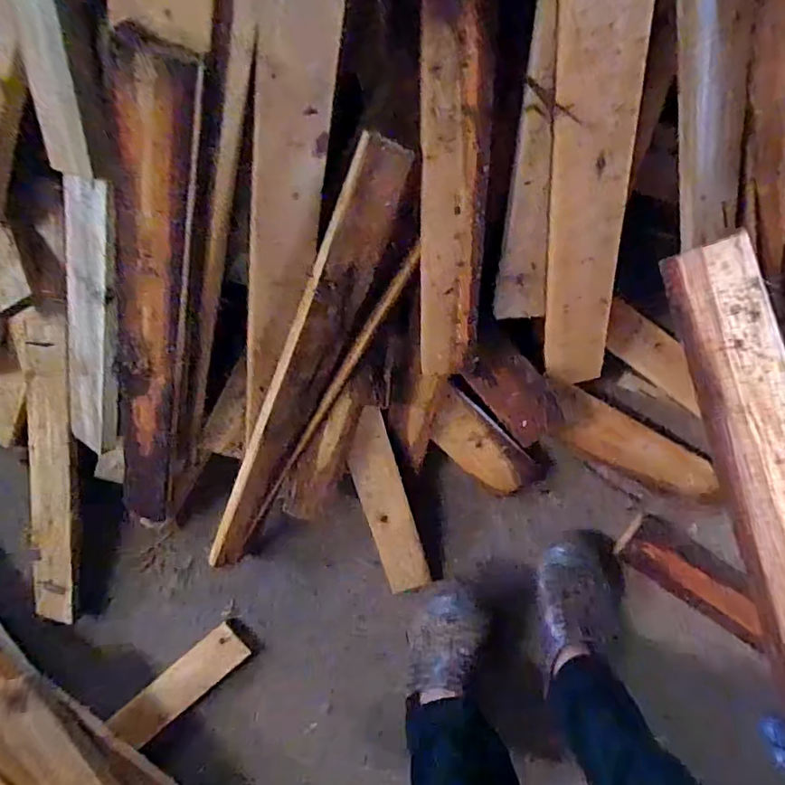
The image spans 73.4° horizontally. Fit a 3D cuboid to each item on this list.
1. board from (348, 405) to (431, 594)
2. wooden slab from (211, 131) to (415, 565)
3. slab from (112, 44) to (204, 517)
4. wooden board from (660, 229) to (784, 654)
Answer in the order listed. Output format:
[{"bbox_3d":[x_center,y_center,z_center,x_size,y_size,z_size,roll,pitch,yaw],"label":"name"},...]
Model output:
[{"bbox_3d":[-0.006,0.128,0.594,0.051,0.018,0.249,-13,112,1],"label":"board"},{"bbox_3d":[-0.086,-0.002,0.488,0.052,0.017,0.461,6,121,-36],"label":"wooden slab"},{"bbox_3d":[-0.205,-0.032,0.443,0.054,0.021,0.476,20,128,-4],"label":"slab"},{"bbox_3d":[0.276,0.126,0.355,0.044,0.044,0.484,-9,78,1],"label":"wooden board"}]

